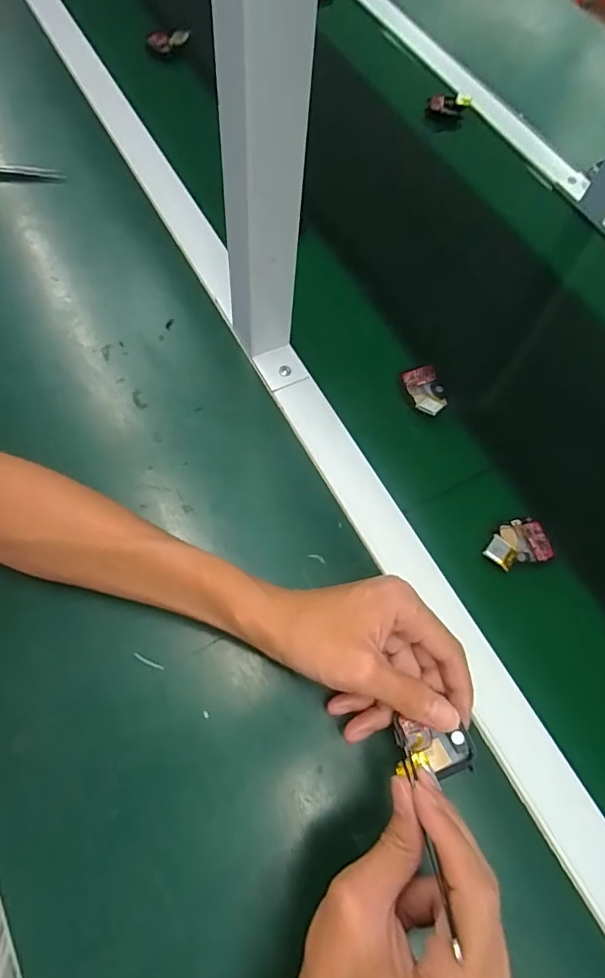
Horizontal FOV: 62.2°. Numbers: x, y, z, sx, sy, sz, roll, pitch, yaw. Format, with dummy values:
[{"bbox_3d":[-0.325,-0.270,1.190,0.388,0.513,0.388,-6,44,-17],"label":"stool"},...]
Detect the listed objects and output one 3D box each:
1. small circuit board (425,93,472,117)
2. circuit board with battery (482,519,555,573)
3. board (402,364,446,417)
[{"bbox_3d":[0.185,-0.488,0.636,0.053,0.018,0.014,4,57,0],"label":"small circuit board"},{"bbox_3d":[0.167,0.044,0.394,0.054,0.013,0.035,-14,58,-11],"label":"circuit board with battery"},{"bbox_3d":[0.112,-0.085,0.446,0.033,0.014,0.051,-12,58,-10],"label":"board"}]

